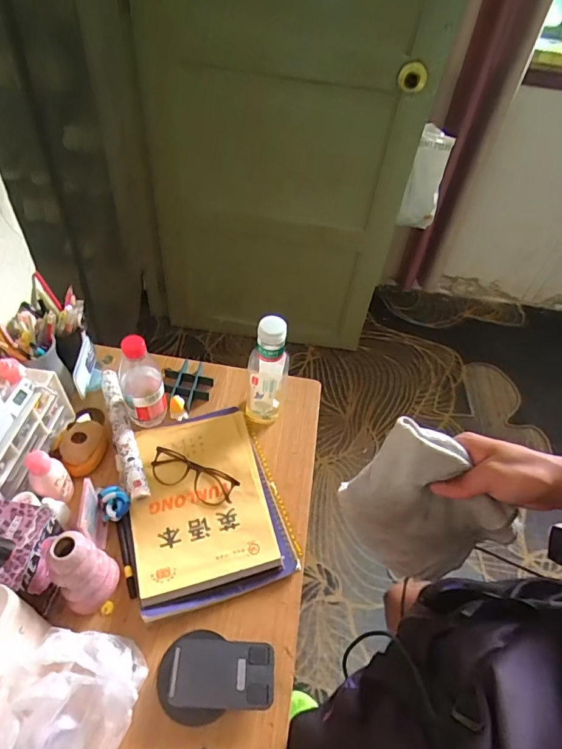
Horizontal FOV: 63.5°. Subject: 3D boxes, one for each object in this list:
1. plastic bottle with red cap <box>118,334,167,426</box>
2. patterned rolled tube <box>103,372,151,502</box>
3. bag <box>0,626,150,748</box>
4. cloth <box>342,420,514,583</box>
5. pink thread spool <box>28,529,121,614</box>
[{"bbox_3d":[-0.218,0.012,0.707,0.068,0.178,0.054,-18,53,-17],"label":"plastic bottle with red cap"},{"bbox_3d":[-0.252,0.086,0.716,0.031,0.027,0.257,-19,53,-17],"label":"patterned rolled tube"},{"bbox_3d":[-0.216,0.345,0.466,0.102,0.115,0.149,19,52,13],"label":"bag"},{"bbox_3d":[0.132,0.125,0.428,0.142,0.168,0.063,15,51,10],"label":"cloth"},{"bbox_3d":[-0.240,0.228,0.533,0.060,0.135,0.070,18,51,12],"label":"pink thread spool"}]

